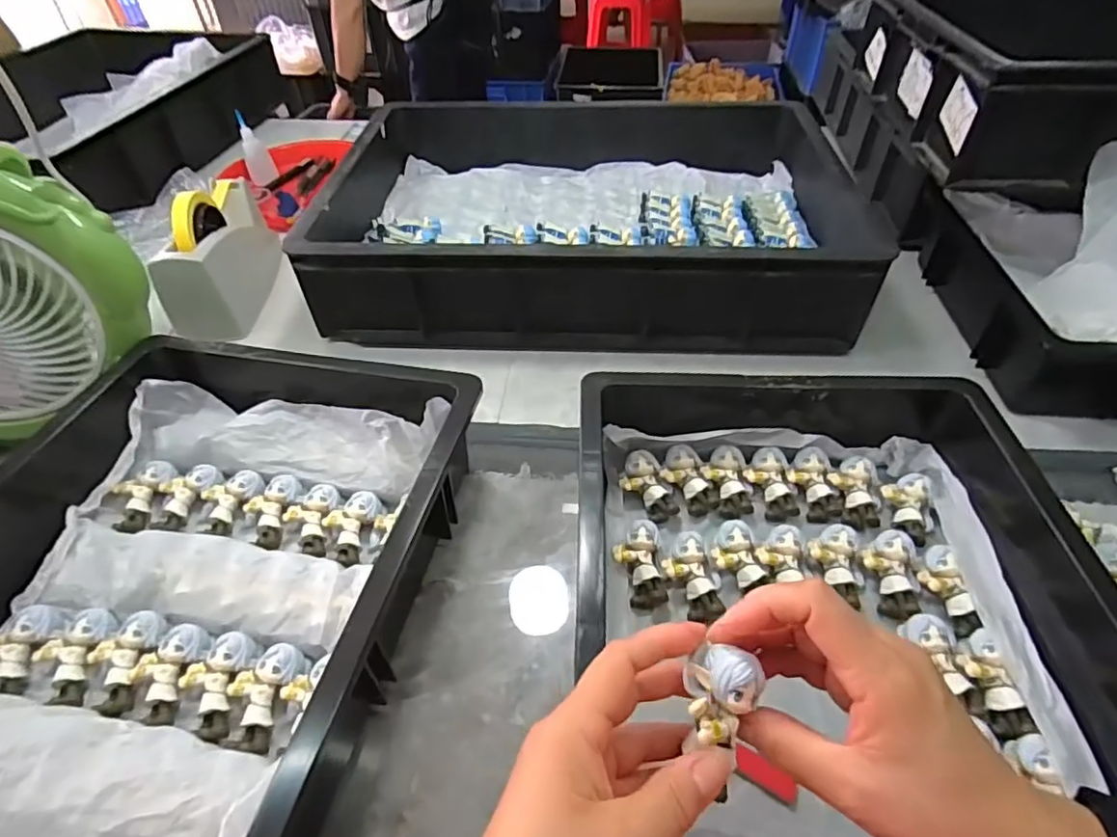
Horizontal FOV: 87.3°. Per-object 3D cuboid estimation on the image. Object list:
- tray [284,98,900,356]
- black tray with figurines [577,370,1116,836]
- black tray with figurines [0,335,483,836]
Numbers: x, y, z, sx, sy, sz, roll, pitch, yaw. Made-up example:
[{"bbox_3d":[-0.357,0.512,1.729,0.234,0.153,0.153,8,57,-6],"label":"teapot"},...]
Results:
[{"bbox_3d":[0.021,-0.249,0.719,0.570,0.123,0.440,-1,46,0],"label":"tray"},{"bbox_3d":[0.180,0.143,0.361,0.336,0.088,0.514,2,46,3],"label":"black tray with figurines"},{"bbox_3d":[-0.271,0.125,0.390,0.347,0.096,0.456,8,47,9],"label":"black tray with figurines"}]

